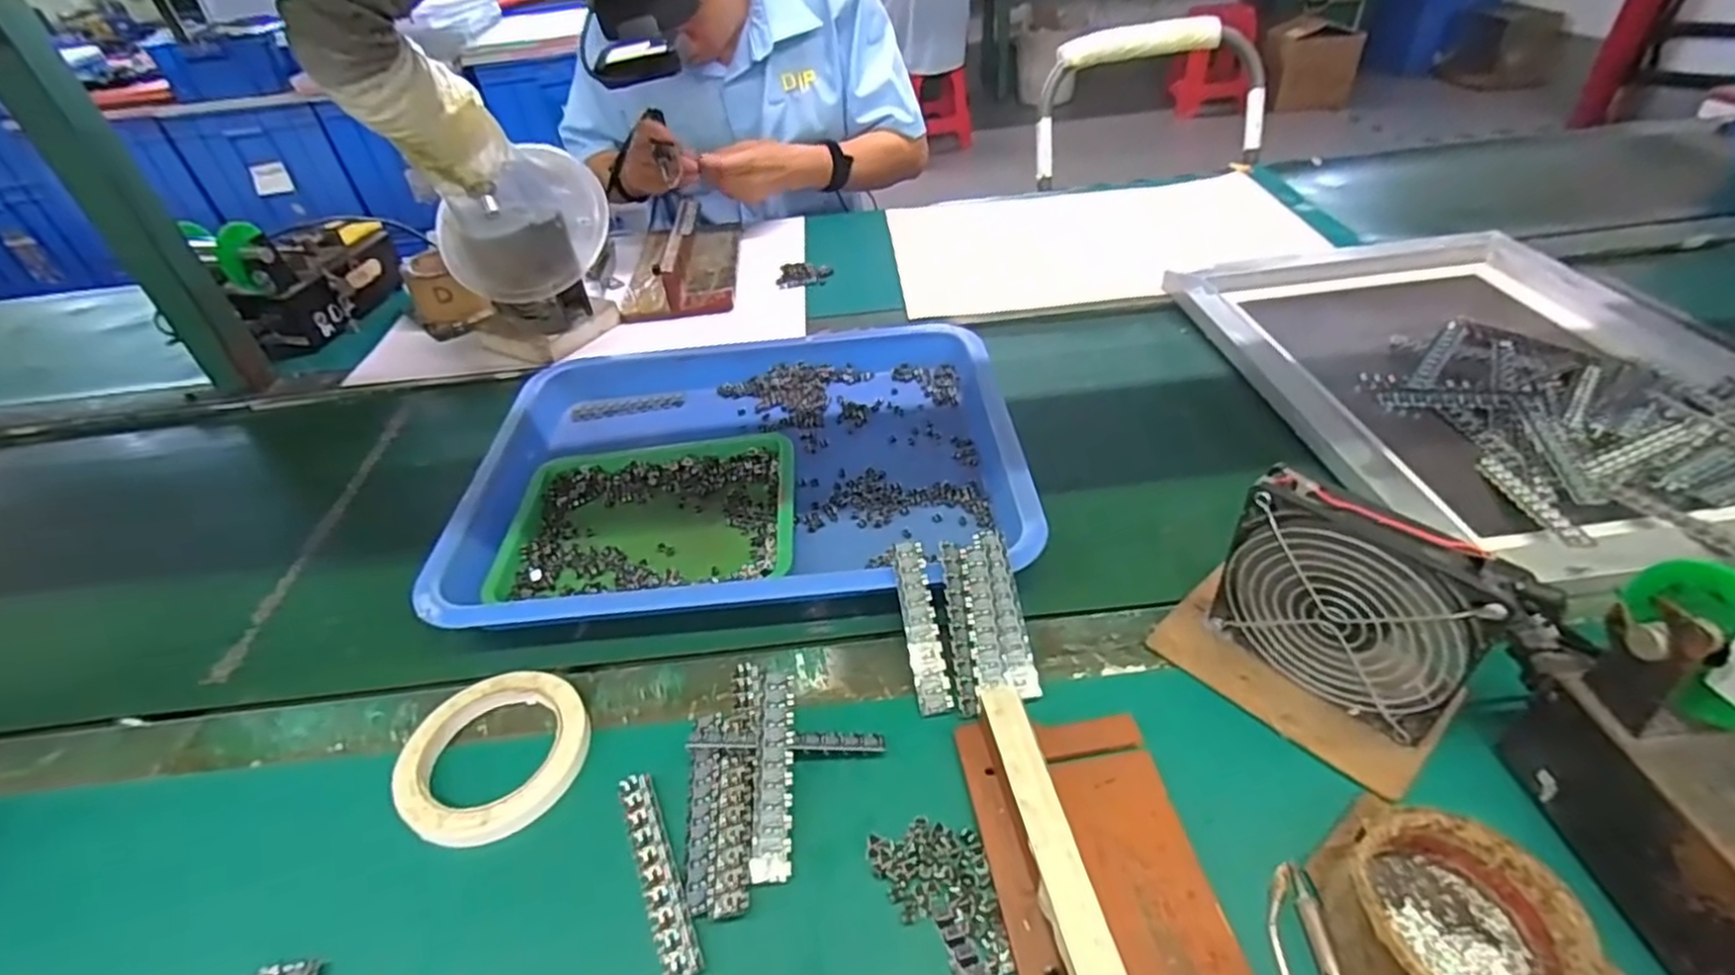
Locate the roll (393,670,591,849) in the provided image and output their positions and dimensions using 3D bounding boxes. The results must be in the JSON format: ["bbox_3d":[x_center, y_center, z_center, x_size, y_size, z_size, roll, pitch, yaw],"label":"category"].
[{"bbox_3d":[-0.219,0.156,0.440,0.108,0.020,0.101,-3,40,3],"label":"roll"}]

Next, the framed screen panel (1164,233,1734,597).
[{"bbox_3d":[0.532,-0.098,0.649,0.385,0.040,0.483,-8,40,-3],"label":"framed screen panel"}]

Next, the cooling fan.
[{"bbox_3d":[0.254,0.066,0.396,0.024,0.126,0.124,-34,48,-29],"label":"cooling fan"}]

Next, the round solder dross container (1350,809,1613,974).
[{"bbox_3d":[0.251,0.187,0.322,0.082,0.042,0.080,-3,40,3],"label":"round solder dross container"}]

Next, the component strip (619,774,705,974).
[{"bbox_3d":[-0.108,0.195,0.383,0.019,0.004,0.108,-21,43,-17],"label":"component strip"}]

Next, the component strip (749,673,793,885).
[{"bbox_3d":[-0.050,0.153,0.404,0.020,0.007,0.107,-4,54,2],"label":"component strip"}]

